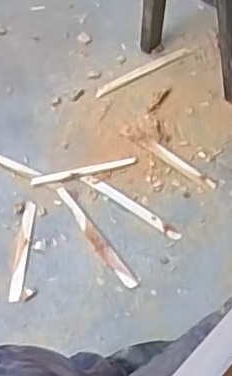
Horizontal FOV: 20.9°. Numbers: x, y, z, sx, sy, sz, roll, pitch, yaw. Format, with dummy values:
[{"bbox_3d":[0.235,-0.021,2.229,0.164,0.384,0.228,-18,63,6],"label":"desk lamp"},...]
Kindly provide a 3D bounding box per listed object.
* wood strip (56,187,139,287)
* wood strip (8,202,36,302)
[{"bbox_3d":[-0.040,0.087,1.168,0.026,0.007,0.257,-31,58,-16],"label":"wood strip"},{"bbox_3d":[-0.172,0.114,1.161,0.024,0.013,0.209,0,55,5],"label":"wood strip"}]

